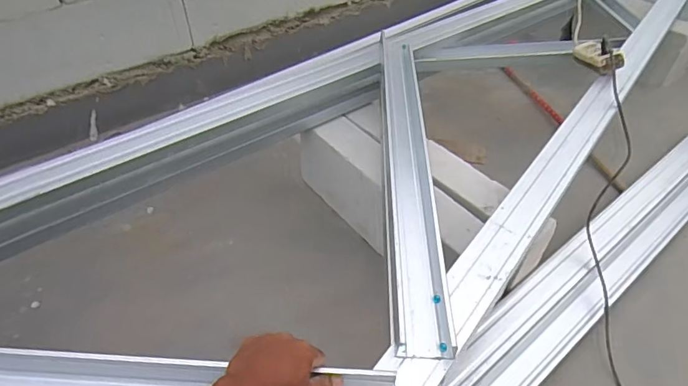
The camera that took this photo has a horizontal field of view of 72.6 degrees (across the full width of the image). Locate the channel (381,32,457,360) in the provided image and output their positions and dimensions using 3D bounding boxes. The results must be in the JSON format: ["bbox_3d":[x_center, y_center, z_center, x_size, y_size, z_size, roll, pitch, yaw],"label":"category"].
[{"bbox_3d":[0.121,-0.081,0.912,0.095,0.052,0.851,3,45,1],"label":"channel"}]

